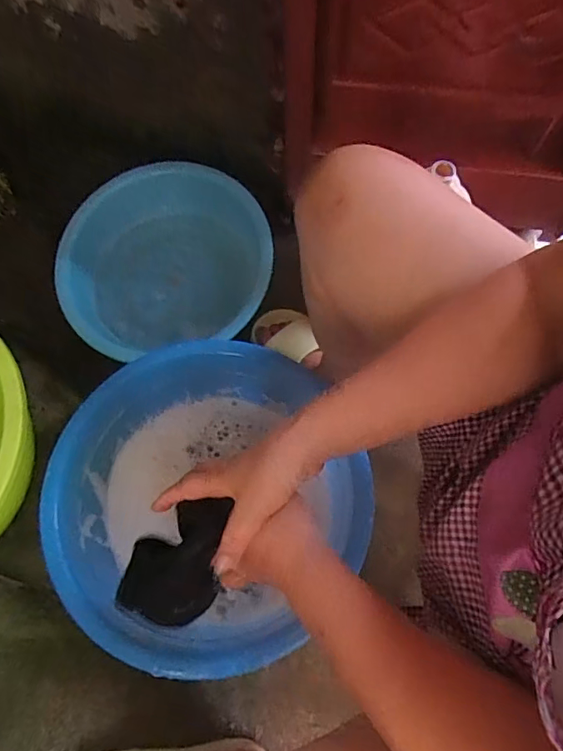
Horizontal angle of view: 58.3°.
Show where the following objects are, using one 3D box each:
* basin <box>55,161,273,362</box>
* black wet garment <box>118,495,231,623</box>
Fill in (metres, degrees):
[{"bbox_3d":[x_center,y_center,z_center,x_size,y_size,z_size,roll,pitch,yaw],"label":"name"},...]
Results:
[{"bbox_3d":[-0.189,-0.186,0.847,0.330,0.129,0.345,10,68,5],"label":"basin"},{"bbox_3d":[-0.084,0.158,0.433,0.077,0.025,0.132,35,101,11],"label":"black wet garment"}]

